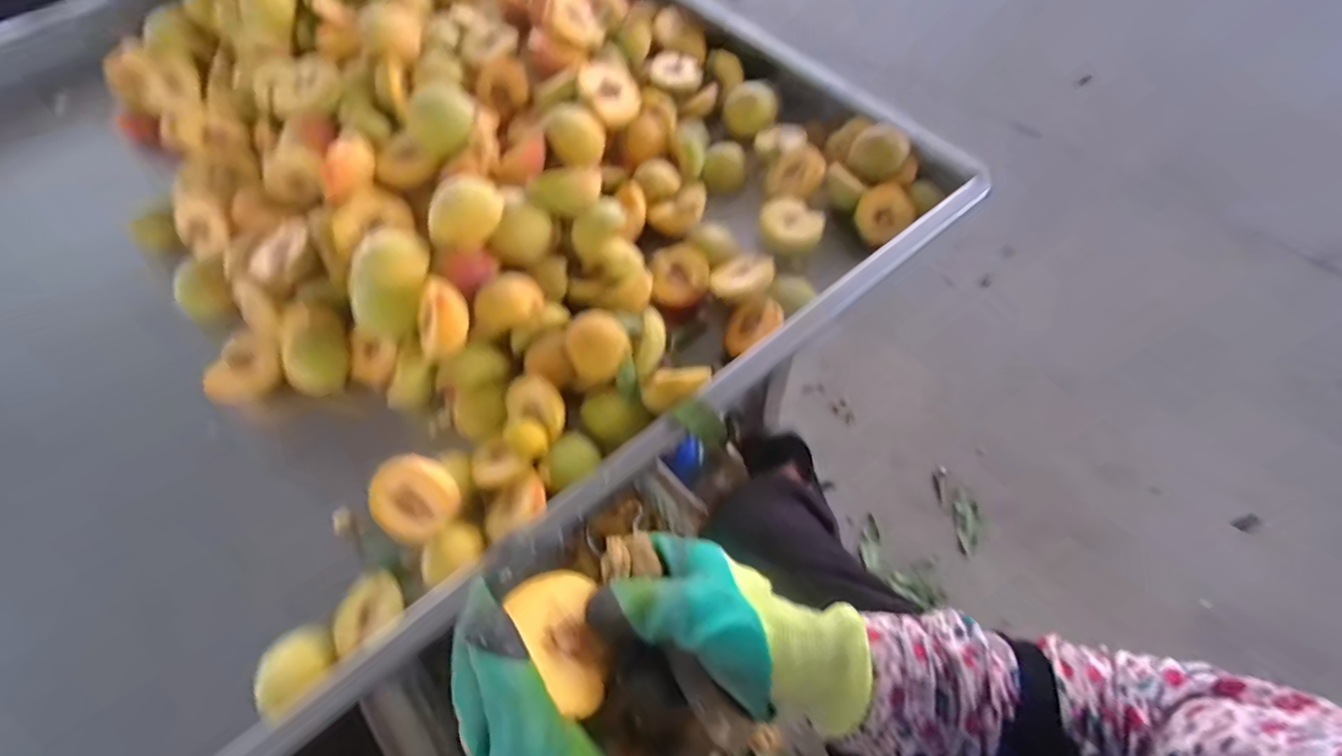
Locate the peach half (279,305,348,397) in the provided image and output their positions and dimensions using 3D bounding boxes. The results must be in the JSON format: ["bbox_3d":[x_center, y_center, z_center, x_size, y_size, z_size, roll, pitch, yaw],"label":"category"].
[{"bbox_3d":[-0.341,-0.028,0.538,0.054,0.027,0.082,-15,84,-26],"label":"peach half"}]

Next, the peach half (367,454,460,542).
[{"bbox_3d":[-0.199,0.090,0.445,0.065,0.033,0.065,0,100,2],"label":"peach half"}]

